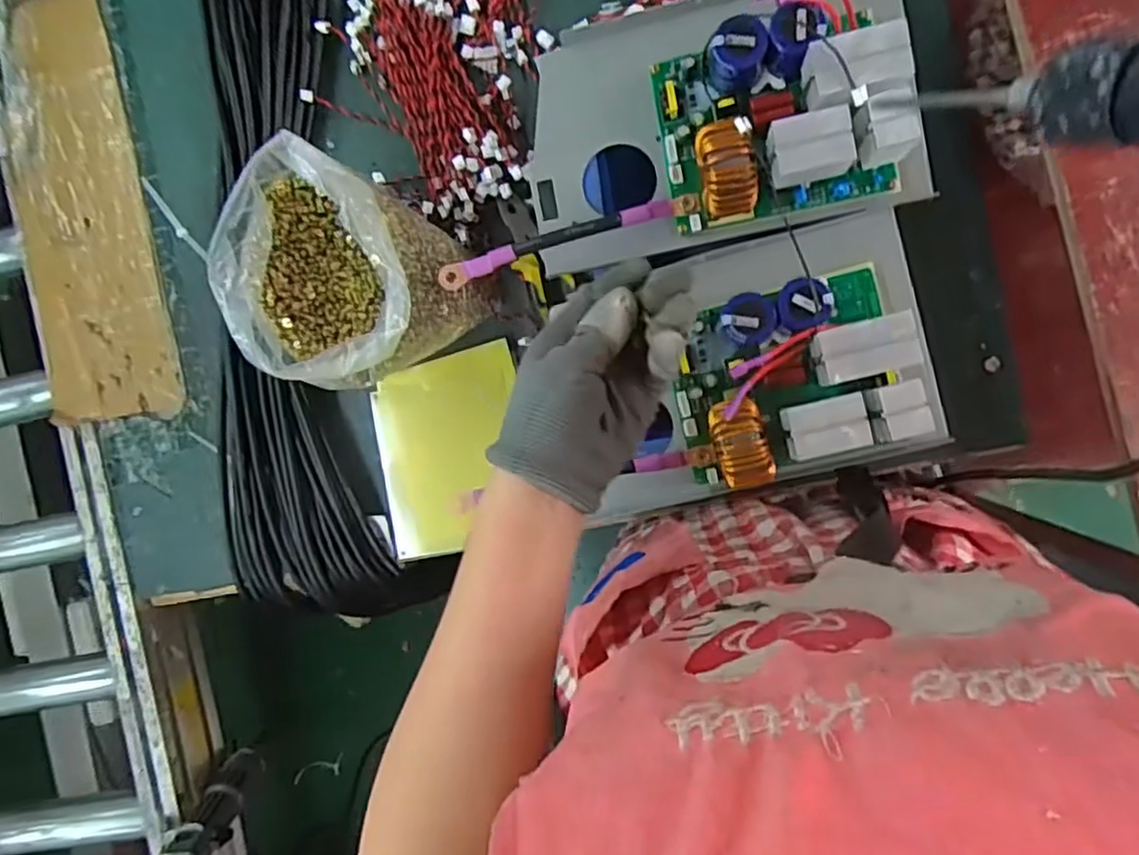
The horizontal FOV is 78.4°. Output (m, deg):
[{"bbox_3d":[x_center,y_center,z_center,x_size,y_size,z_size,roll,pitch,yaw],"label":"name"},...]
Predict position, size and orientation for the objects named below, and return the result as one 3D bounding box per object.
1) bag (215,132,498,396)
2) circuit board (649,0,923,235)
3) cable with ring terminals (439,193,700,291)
[{"bbox_3d":[-0.173,-0.114,0.549,0.162,0.125,0.143,39,97,4],"label":"bag"},{"bbox_3d":[0.136,-0.204,0.452,0.149,0.072,0.124,-9,92,8],"label":"circuit board"},{"bbox_3d":[-0.002,-0.135,0.498,0.189,0.020,0.016,-16,91,9],"label":"cable with ring terminals"}]

